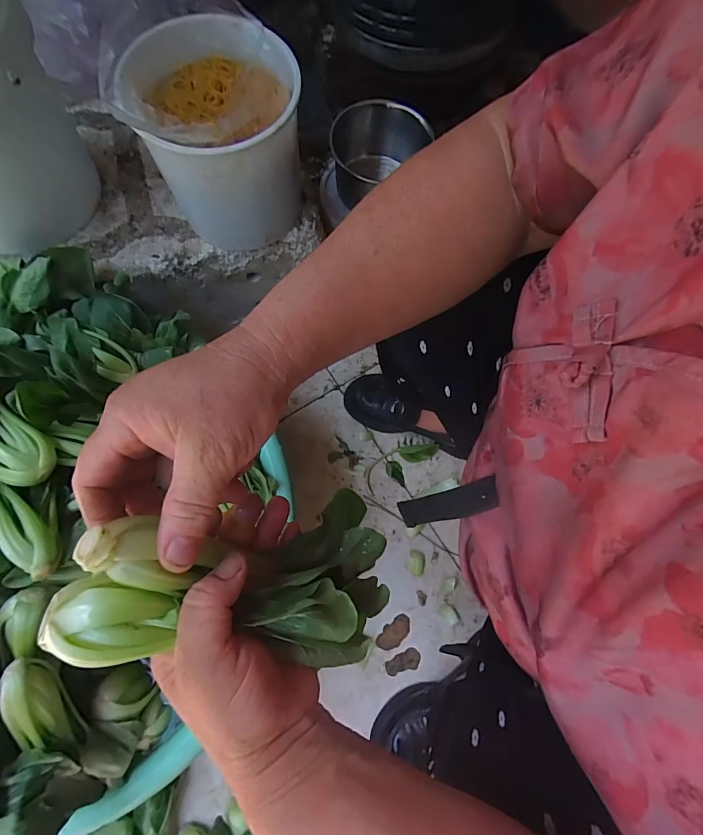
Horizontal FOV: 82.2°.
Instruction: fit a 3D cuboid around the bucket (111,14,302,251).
[{"bbox_3d":[-0.145,-0.315,0.479,0.165,0.178,0.164,-4,72,-3],"label":"bucket"}]

